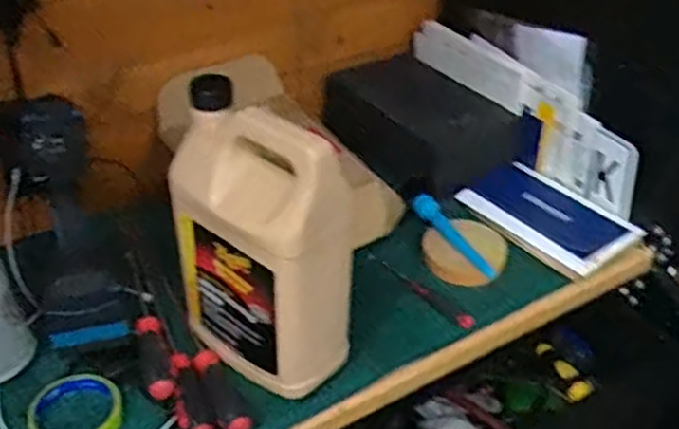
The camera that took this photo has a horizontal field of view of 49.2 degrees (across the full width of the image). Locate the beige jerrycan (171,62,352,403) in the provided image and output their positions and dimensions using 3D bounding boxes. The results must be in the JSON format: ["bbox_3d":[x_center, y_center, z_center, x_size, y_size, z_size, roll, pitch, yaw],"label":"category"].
[{"bbox_3d":[-0.074,0.027,0.714,0.151,0.276,0.095,27,44,31],"label":"beige jerrycan"}]

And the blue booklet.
[{"bbox_3d":[0.273,0.000,0.988,0.149,0.022,0.215,-28,50,-37],"label":"blue booklet"}]

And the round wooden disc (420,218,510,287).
[{"bbox_3d":[0.159,0.047,0.934,0.101,0.010,0.091,-17,62,-10],"label":"round wooden disc"}]

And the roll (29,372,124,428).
[{"bbox_3d":[-0.267,0.198,0.753,0.087,0.027,0.101,-15,39,-20],"label":"roll"}]

